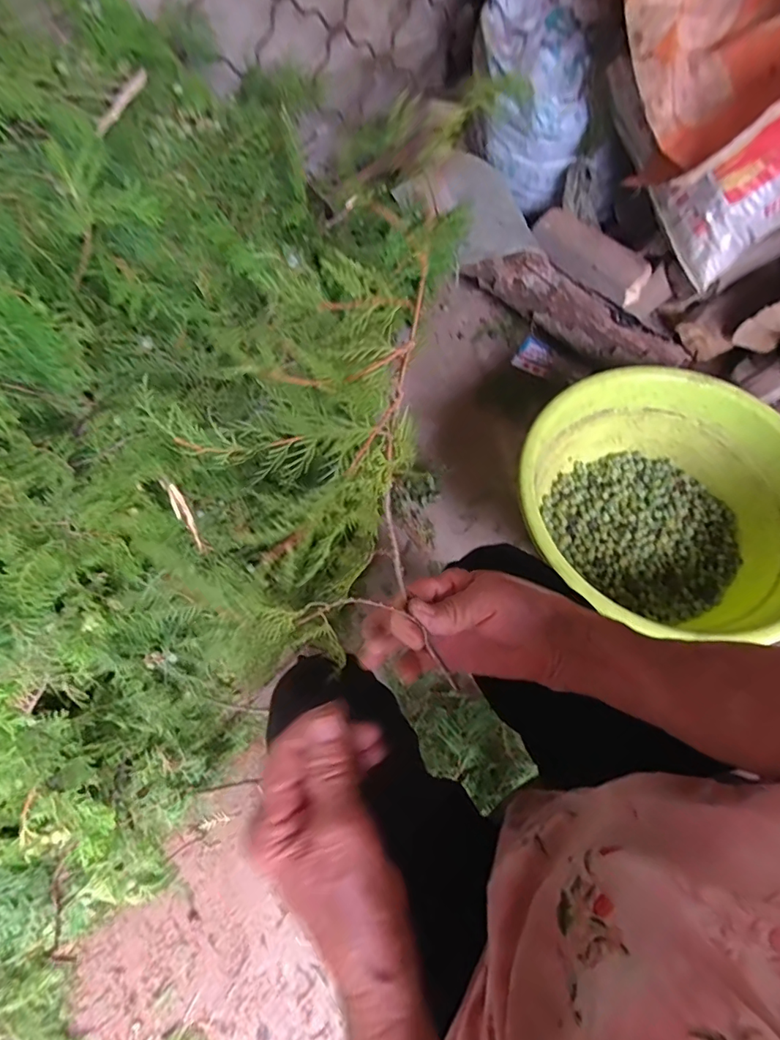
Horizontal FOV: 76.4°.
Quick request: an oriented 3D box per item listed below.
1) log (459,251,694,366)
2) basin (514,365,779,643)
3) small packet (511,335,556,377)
[{"bbox_3d":[0.365,-0.431,1.008,0.092,0.093,0.478,-39,69,-16],"label":"log"},{"bbox_3d":[0.423,-0.017,0.810,0.423,0.201,0.408,-1,64,1],"label":"basin"},{"bbox_3d":[0.321,-0.360,1.092,0.084,0.027,0.073,32,69,15],"label":"small packet"}]

